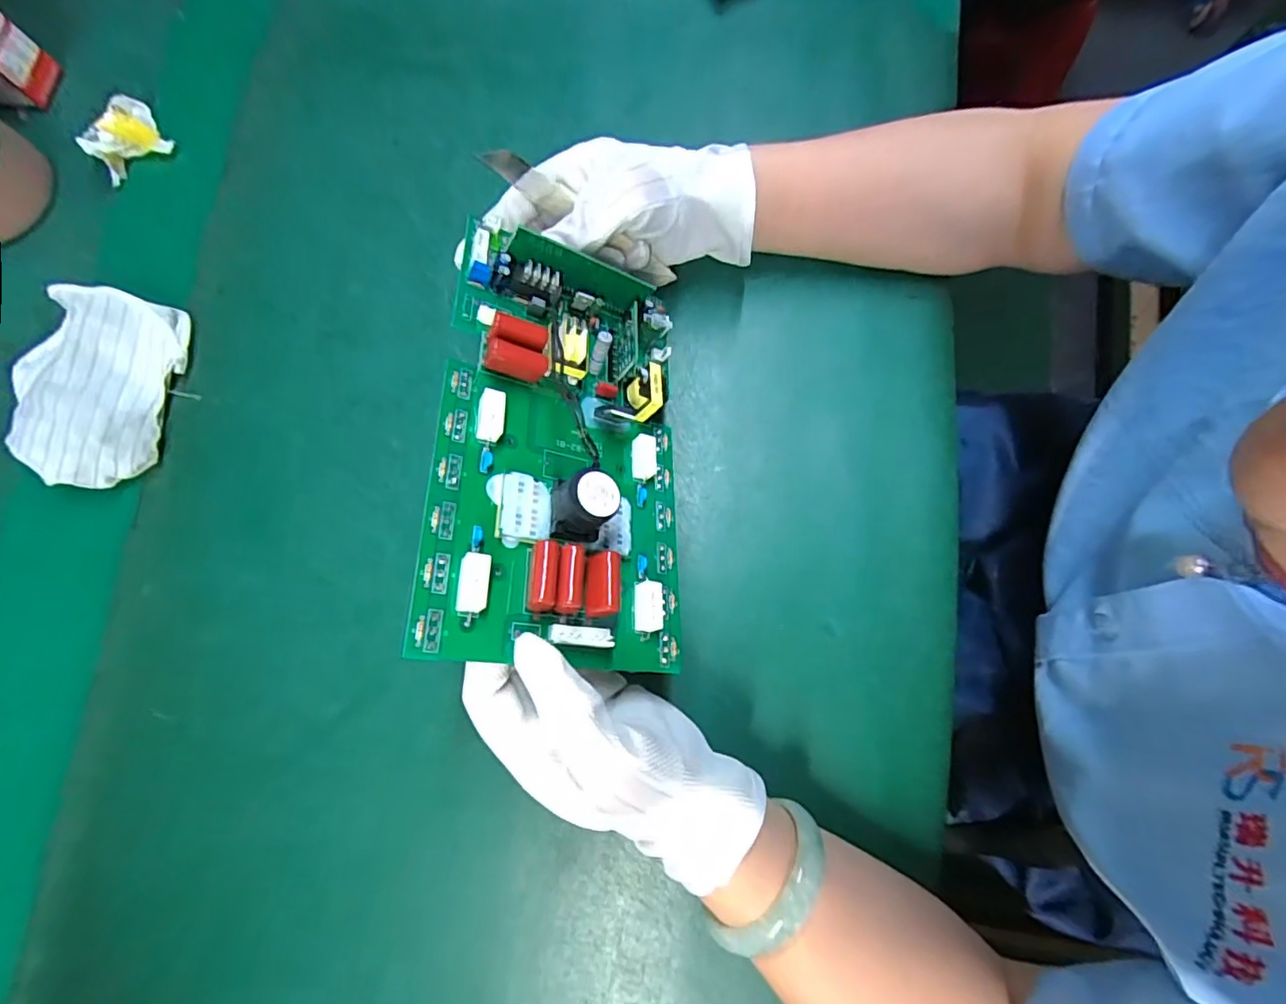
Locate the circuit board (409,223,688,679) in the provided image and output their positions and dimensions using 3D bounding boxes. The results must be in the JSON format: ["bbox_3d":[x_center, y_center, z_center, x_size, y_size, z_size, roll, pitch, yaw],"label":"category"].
[{"bbox_3d":[-0.031,-0.030,0.267,0.123,0.034,0.201,13,65,-29],"label":"circuit board"}]

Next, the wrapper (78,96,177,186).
[{"bbox_3d":[-0.386,-0.270,0.416,0.053,0.022,0.039,-35,80,-5],"label":"wrapper"}]

